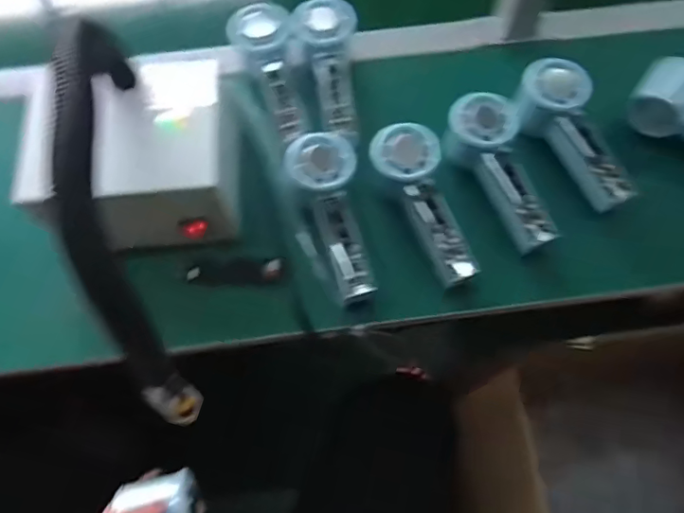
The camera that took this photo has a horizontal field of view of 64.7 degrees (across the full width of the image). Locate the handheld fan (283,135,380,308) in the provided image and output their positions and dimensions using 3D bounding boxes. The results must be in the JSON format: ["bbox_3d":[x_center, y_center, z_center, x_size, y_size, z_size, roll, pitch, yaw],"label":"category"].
[{"bbox_3d":[-0.007,-0.034,0.482,0.060,0.034,0.150,-16,84,-7],"label":"handheld fan"}]

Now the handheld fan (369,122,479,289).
[{"bbox_3d":[0.073,-0.047,0.493,0.058,0.050,0.149,-21,82,-9],"label":"handheld fan"}]

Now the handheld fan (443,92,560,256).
[{"bbox_3d":[0.148,-0.078,0.490,0.065,0.045,0.148,-24,70,-10],"label":"handheld fan"}]

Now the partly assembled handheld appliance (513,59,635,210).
[{"bbox_3d":[0.216,-0.112,0.516,0.064,0.054,0.152,-25,83,-10],"label":"partly assembled handheld appliance"}]

